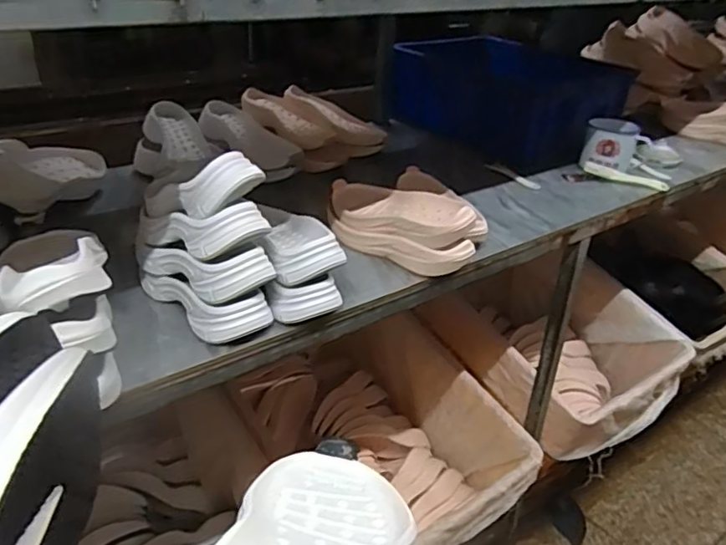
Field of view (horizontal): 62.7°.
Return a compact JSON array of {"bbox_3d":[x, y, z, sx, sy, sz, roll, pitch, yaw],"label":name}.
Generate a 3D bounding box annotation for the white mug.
[{"bbox_3d":[0.511,-0.264,1.224,0.123,0.076,0.097,6,31,5],"label":"white mug"}]

